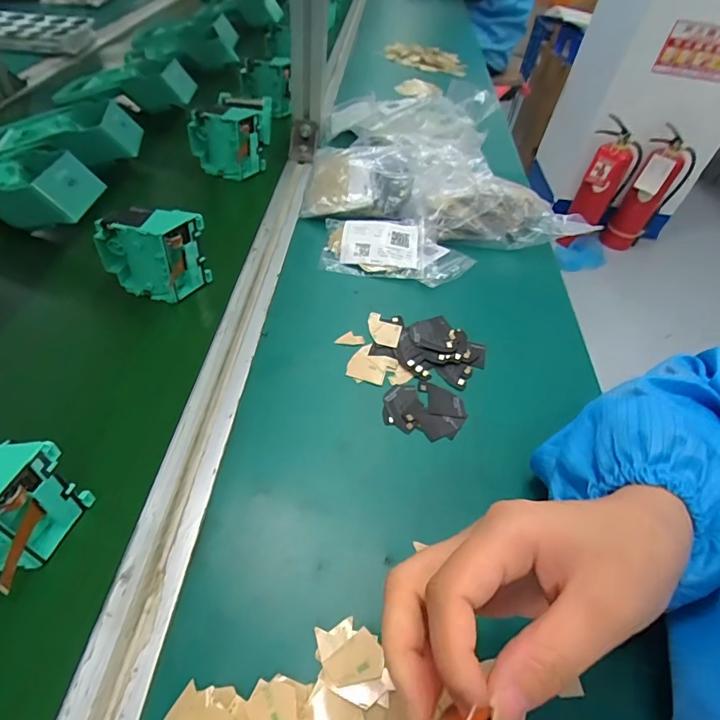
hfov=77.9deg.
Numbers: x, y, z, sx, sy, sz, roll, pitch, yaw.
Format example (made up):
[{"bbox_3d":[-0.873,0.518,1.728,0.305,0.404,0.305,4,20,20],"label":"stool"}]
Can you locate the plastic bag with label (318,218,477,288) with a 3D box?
[{"bbox_3d":[0.040,-0.117,0.470,0.153,0.023,0.082,10,48,2],"label":"plastic bag with label"}]

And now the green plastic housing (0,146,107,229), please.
[{"bbox_3d":[-0.366,-0.177,0.451,0.189,0.051,0.096,7,48,-1],"label":"green plastic housing"}]

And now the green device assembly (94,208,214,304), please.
[{"bbox_3d":[-0.180,-0.093,0.390,0.080,0.075,0.042,10,48,2],"label":"green device assembly"}]

